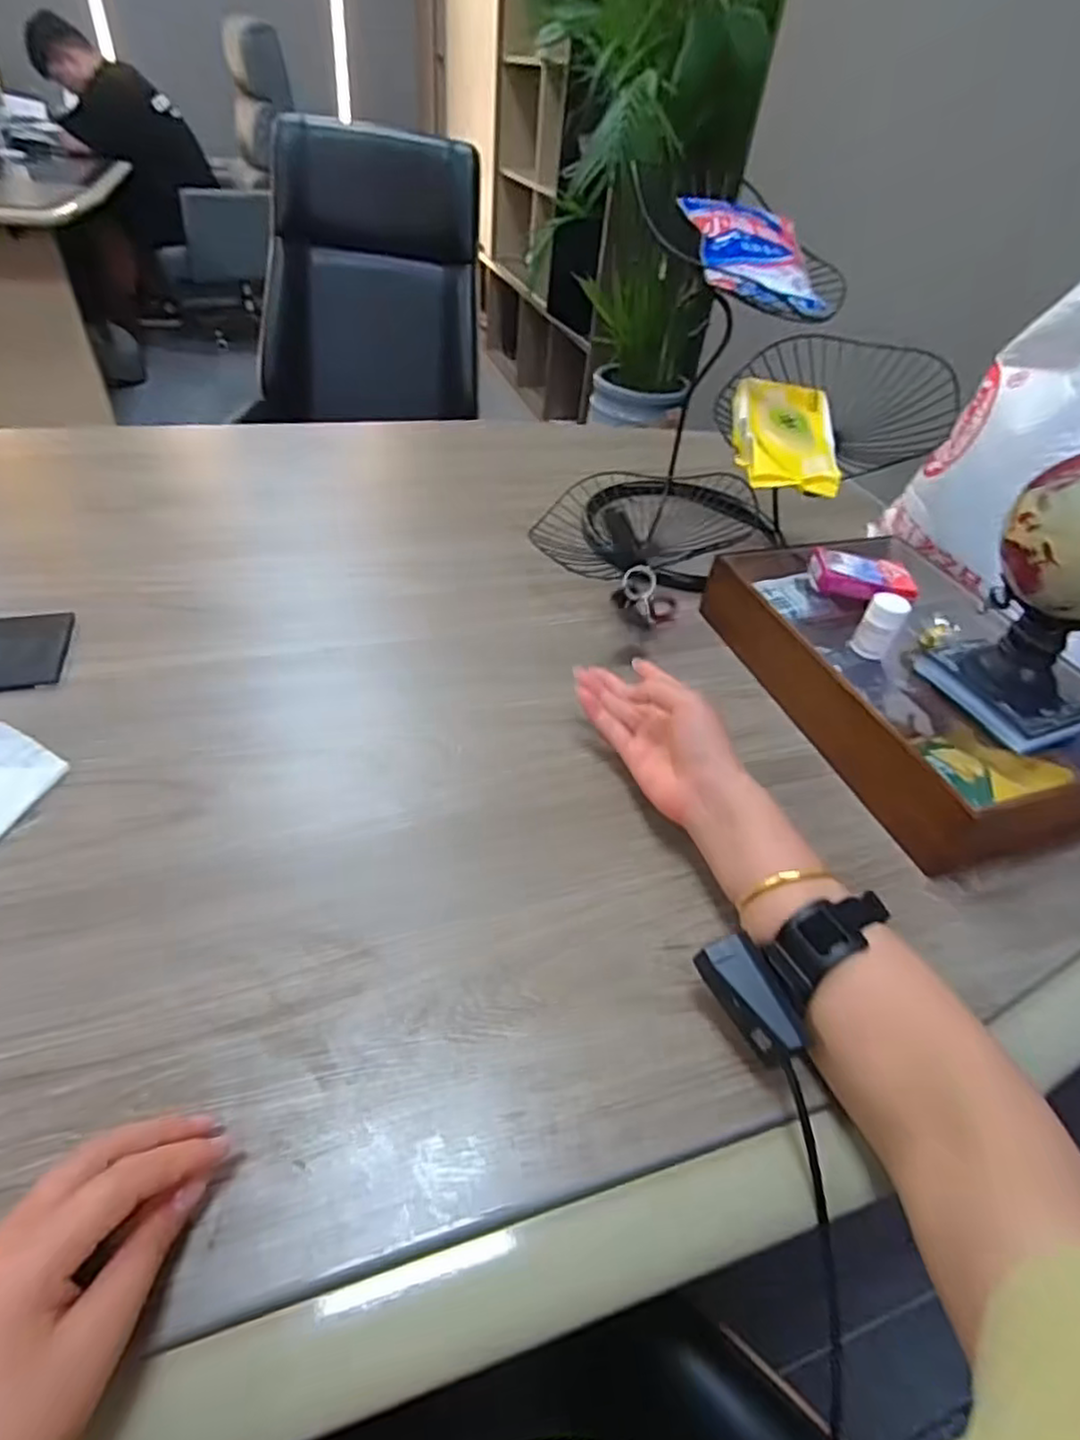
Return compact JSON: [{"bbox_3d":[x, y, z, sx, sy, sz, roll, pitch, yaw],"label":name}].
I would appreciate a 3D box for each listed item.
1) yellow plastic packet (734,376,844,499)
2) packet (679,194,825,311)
[{"bbox_3d":[0.262,-0.309,0.730,0.108,0.045,0.189,11,43,4],"label":"yellow plastic packet"},{"bbox_3d":[0.217,-0.483,0.694,0.128,0.019,0.176,3,62,-15],"label":"packet"}]

